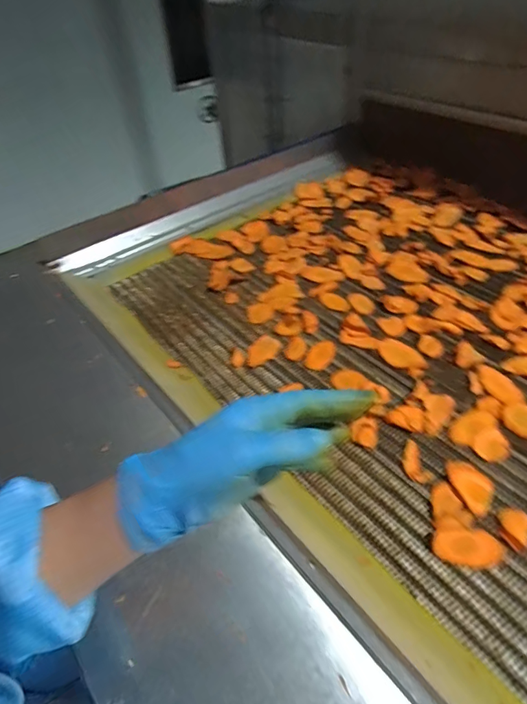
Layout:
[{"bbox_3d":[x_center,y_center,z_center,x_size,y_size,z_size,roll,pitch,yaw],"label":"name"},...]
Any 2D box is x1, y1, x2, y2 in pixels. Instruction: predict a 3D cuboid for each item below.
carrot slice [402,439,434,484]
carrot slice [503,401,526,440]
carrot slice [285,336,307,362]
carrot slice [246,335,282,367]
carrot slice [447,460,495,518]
[{"bbox_3d":[0.175,0.128,0.490,0.027,0.007,0.050,-13,46,-8],"label":"carrot slice"},{"bbox_3d":[0.321,0.085,0.518,0.050,0.004,0.047,-34,52,-26],"label":"carrot slice"},{"bbox_3d":[0.050,-0.004,0.633,0.030,0.009,0.043,15,49,19],"label":"carrot slice"},{"bbox_3d":[-0.001,-0.003,0.633,0.042,0.008,0.071,26,53,27],"label":"carrot slice"},{"bbox_3d":[0.231,0.145,0.465,0.039,0.009,0.063,-19,47,-13],"label":"carrot slice"}]

